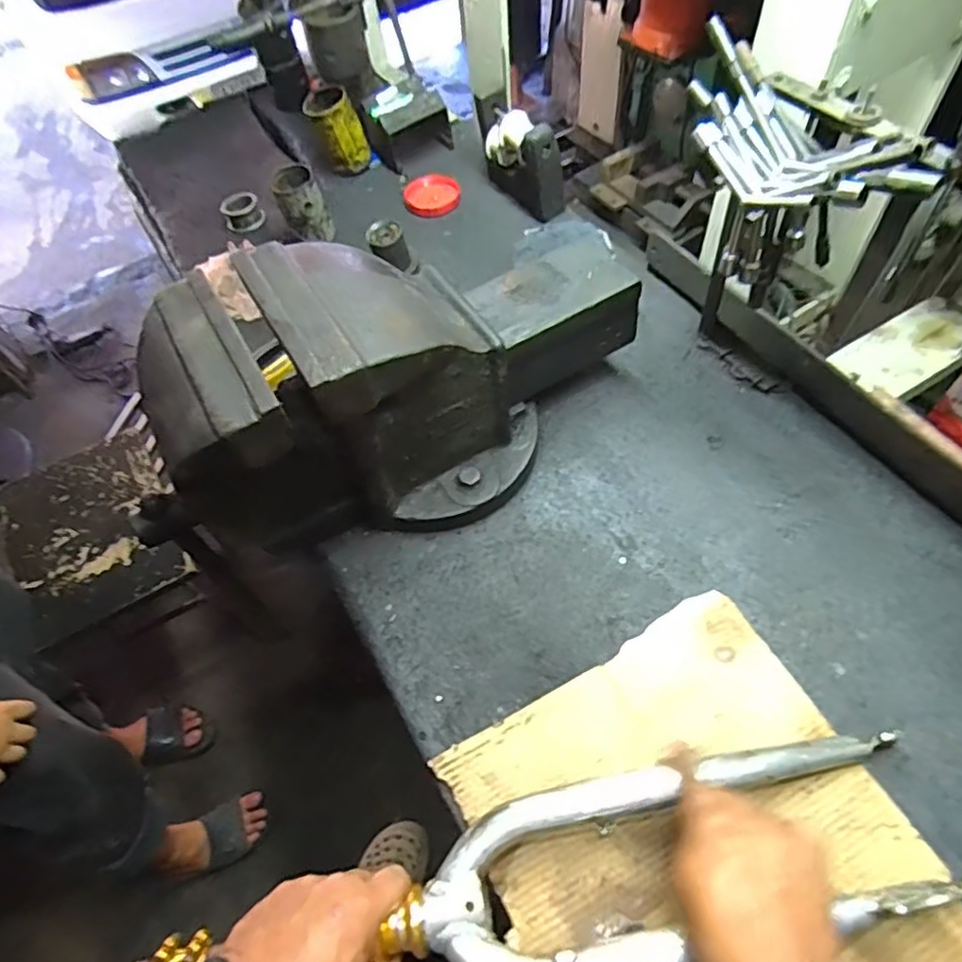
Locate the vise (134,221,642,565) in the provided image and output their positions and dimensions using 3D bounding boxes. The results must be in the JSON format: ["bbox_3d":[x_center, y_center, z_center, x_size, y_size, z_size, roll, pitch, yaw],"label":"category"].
[{"bbox_3d":[-0.077,-0.108,0.658,0.522,0.269,0.235,-38,62,-20],"label":"vise"}]

